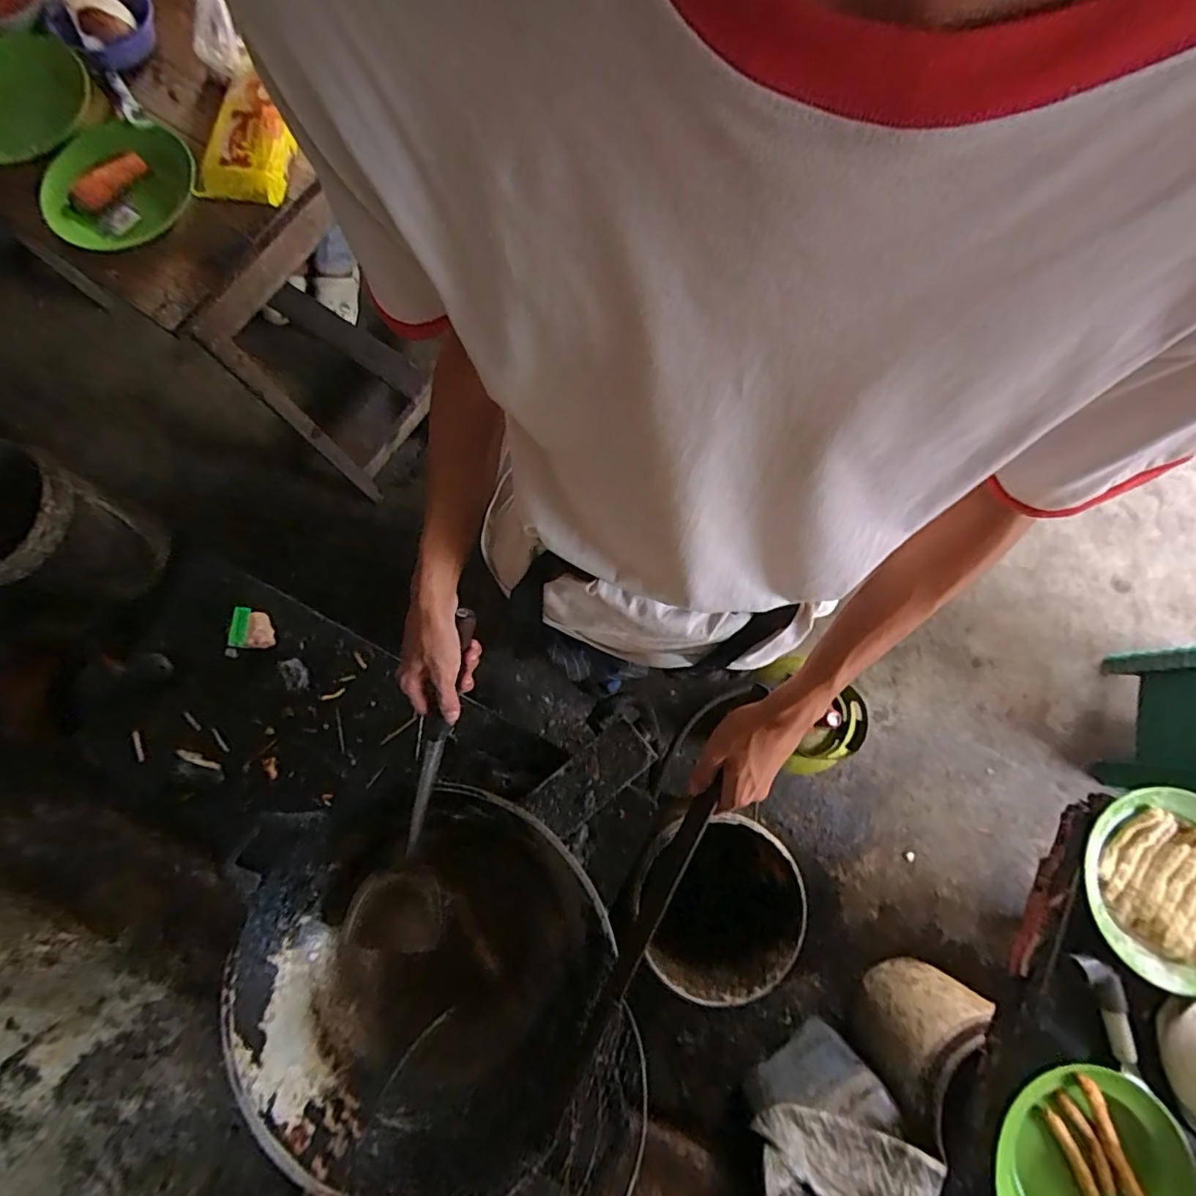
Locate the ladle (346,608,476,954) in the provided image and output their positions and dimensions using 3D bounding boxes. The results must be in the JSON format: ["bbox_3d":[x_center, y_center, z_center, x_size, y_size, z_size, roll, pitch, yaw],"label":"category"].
[{"bbox_3d":[-0.204,0.224,0.669,0.099,0.068,0.461,17,107,4],"label":"ladle"}]

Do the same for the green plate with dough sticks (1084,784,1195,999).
[{"bbox_3d":[0.672,0.335,0.676,0.193,0.027,0.217,-24,79,-4],"label":"green plate with dough sticks"}]

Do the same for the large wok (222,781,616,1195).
[{"bbox_3d":[-0.210,0.430,0.702,0.417,0.133,0.407,25,80,6],"label":"large wok"}]

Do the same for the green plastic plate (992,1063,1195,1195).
[{"bbox_3d":[0.532,0.618,0.608,0.200,0.056,0.205,0,78,1],"label":"green plastic plate"}]

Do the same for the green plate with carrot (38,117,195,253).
[{"bbox_3d":[-0.686,-0.592,0.834,0.182,0.069,0.218,40,81,8],"label":"green plate with carrot"}]

